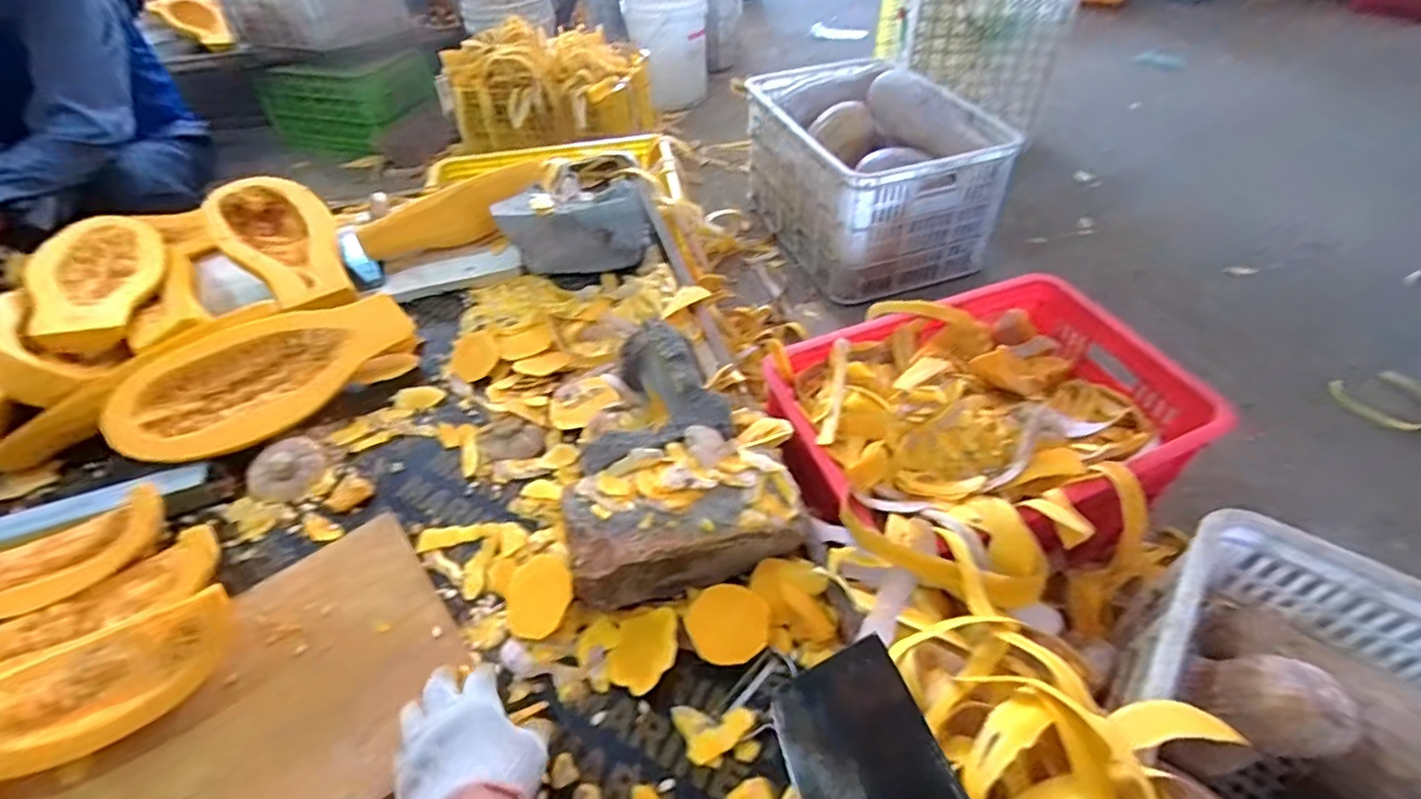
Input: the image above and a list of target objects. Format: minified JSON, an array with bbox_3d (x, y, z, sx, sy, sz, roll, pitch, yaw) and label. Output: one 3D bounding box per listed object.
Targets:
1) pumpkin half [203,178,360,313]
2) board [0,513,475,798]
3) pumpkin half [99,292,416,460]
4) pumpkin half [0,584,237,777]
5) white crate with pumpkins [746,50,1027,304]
[{"bbox_3d":[-0.661,-0.238,0.958,0.158,0.087,0.325,-30,55,-27],"label":"pumpkin half"},{"bbox_3d":[-0.416,0.290,0.543,0.370,0.023,0.266,-35,54,-26],"label":"board"},{"bbox_3d":[-0.578,-0.036,0.809,0.157,0.075,0.341,30,53,23],"label":"pumpkin half"},{"bbox_3d":[-0.569,0.259,0.526,0.307,0.068,0.104,-23,49,-17],"label":"pumpkin half"},{"bbox_3d":[0.380,-0.584,1.539,0.434,0.338,0.604,-16,48,-11],"label":"white crate with pumpkins"}]

